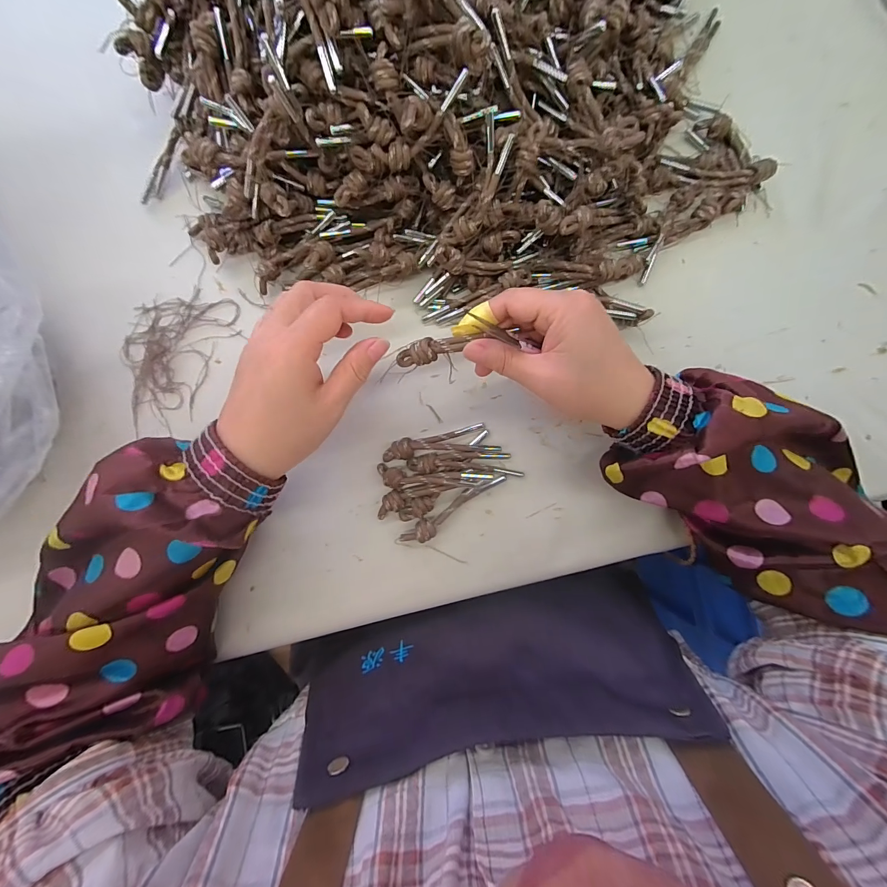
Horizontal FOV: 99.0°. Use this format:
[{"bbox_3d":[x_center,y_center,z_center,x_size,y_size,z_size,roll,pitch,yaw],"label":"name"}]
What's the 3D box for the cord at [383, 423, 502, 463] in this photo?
[{"bbox_3d":[-0.002,-0.001,0.298,0.090,0.016,0.023,-6,86,1],"label":"cord"}]

